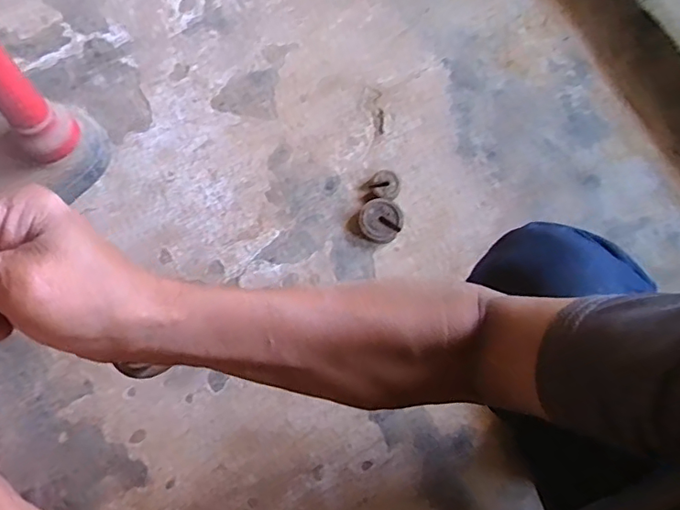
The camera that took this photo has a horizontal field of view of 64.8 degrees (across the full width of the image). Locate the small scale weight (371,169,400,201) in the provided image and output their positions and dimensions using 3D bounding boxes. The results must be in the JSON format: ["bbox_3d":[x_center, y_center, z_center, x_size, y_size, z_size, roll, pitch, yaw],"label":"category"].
[{"bbox_3d":[0.073,-0.109,0.858,0.043,0.018,0.052,4,73,0],"label":"small scale weight"}]

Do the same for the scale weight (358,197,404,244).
[{"bbox_3d":[0.065,-0.054,0.840,0.068,0.017,0.066,0,73,-1],"label":"scale weight"}]

